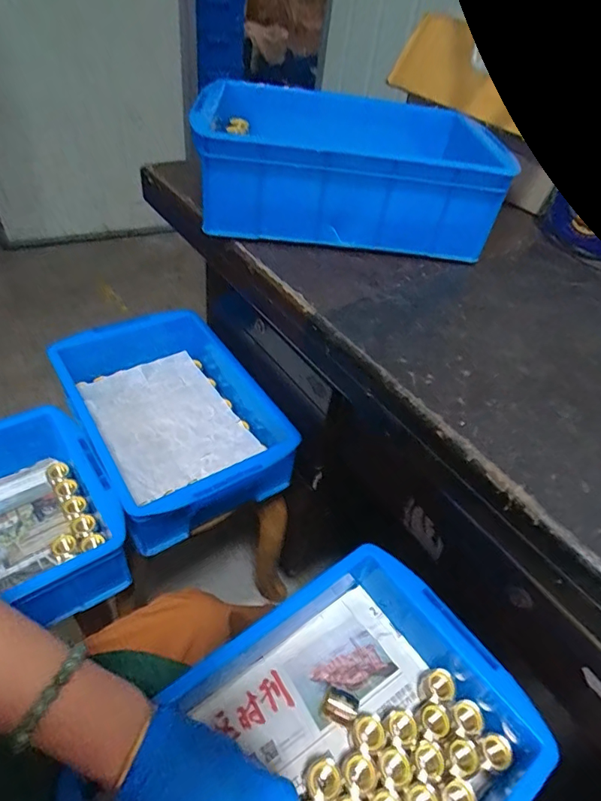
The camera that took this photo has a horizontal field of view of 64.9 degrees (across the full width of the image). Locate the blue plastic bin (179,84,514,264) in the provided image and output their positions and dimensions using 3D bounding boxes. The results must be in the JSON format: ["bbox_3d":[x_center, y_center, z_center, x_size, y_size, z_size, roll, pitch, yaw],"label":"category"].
[{"bbox_3d":[0.048,-0.287,0.591,0.350,0.113,0.231,2,45,-6],"label":"blue plastic bin"}]

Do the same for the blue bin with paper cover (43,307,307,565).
[{"bbox_3d":[-0.181,0.019,0.701,0.255,0.109,0.346,-21,51,-26],"label":"blue bin with paper cover"}]

